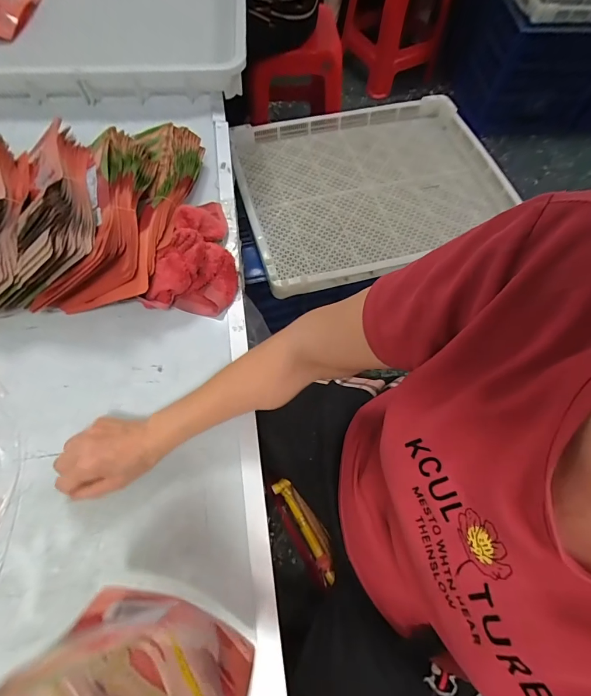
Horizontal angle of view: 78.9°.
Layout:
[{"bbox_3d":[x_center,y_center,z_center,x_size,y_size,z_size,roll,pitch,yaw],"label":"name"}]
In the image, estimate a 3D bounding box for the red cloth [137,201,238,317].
[{"bbox_3d":[-0.154,-0.156,0.538,0.125,0.073,0.203,-2,66,-3],"label":"red cloth"}]

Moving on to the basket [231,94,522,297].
[{"bbox_3d":[0.209,-0.422,0.917,0.685,0.049,0.513,-15,68,-9],"label":"basket"}]

